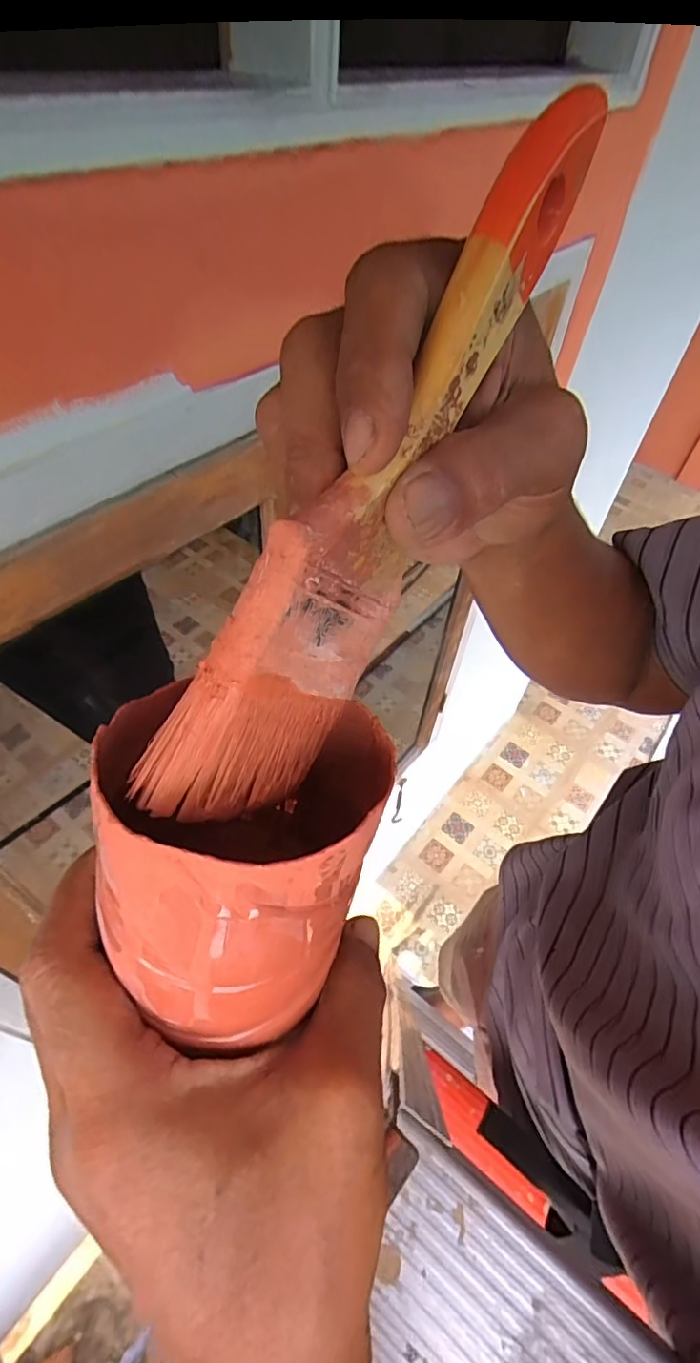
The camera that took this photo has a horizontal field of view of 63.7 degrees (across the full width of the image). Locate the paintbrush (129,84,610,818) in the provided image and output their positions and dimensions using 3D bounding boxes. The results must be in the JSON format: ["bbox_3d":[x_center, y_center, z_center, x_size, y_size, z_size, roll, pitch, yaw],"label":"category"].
[{"bbox_3d":[0.009,-0.051,0.153,0.021,0.057,0.196,30,93,19],"label":"paintbrush"}]

